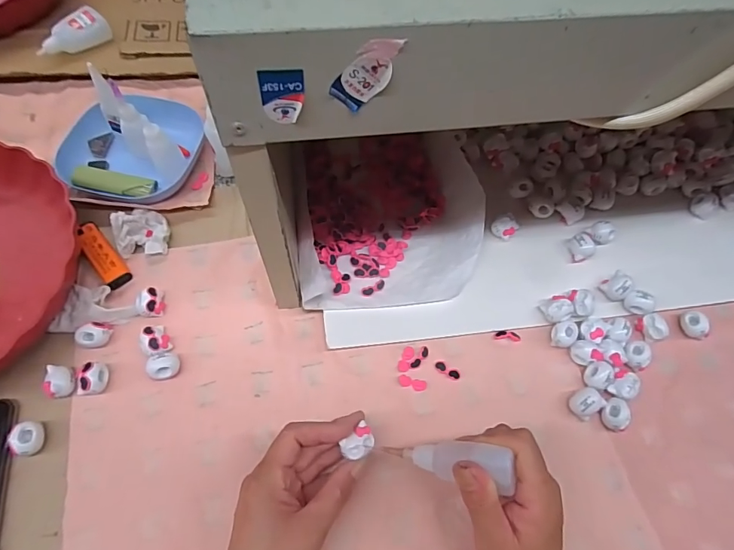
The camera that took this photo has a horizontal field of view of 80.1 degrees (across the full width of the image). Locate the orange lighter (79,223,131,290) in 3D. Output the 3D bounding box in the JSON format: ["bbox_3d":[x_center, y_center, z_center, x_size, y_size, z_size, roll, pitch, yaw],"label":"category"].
[{"bbox_3d":[-0.255,-0.020,0.418,0.023,0.019,0.075,-37,67,-21],"label":"orange lighter"}]

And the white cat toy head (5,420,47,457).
[{"bbox_3d":[-0.264,0.126,0.337,0.019,0.016,0.025,26,61,13],"label":"white cat toy head"}]

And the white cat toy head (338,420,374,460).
[{"bbox_3d":[-0.006,0.125,0.325,0.026,0.009,0.018,-35,66,-21],"label":"white cat toy head"}]

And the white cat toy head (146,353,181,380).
[{"bbox_3d":[-0.172,0.078,0.370,0.023,0.017,0.021,1,59,-2],"label":"white cat toy head"}]

